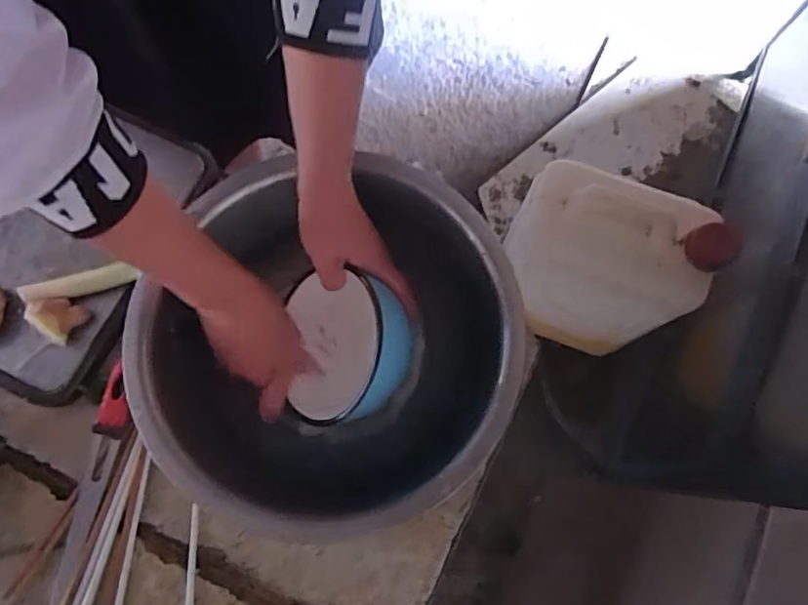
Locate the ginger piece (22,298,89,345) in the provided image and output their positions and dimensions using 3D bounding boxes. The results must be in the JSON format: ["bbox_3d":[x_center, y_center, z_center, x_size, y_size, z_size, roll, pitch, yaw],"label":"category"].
[{"bbox_3d":[-0.331,0.014,0.532,0.039,0.026,0.039,31,75,7],"label":"ginger piece"}]

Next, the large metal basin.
[{"bbox_3d":[-0.066,0.048,0.497,0.318,0.091,0.283,-1,74,-2],"label":"large metal basin"}]

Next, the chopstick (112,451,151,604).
[{"bbox_3d":[-0.250,0.253,0.497,0.010,0.007,0.224,6,74,0],"label":"chopstick"}]

